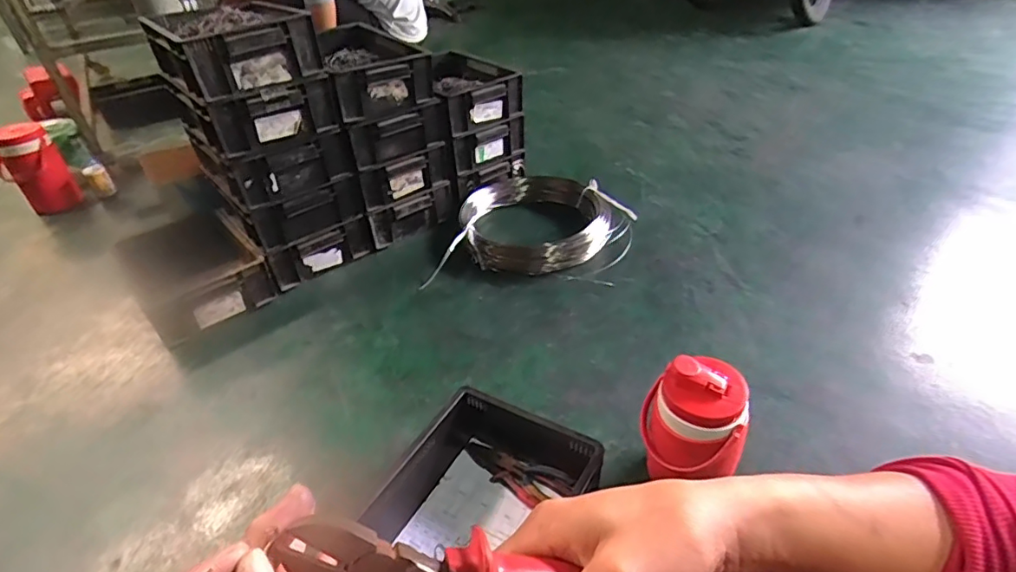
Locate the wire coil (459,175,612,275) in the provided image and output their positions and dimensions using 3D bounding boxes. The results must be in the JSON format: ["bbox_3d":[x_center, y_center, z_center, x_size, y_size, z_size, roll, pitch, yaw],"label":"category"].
[{"bbox_3d":[0.073,-0.178,1.391,0.373,0.090,0.363,3,38,7],"label":"wire coil"}]

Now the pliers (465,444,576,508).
[{"bbox_3d":[0.007,0.289,0.836,0.175,0.024,0.061,15,41,22],"label":"pliers"}]

